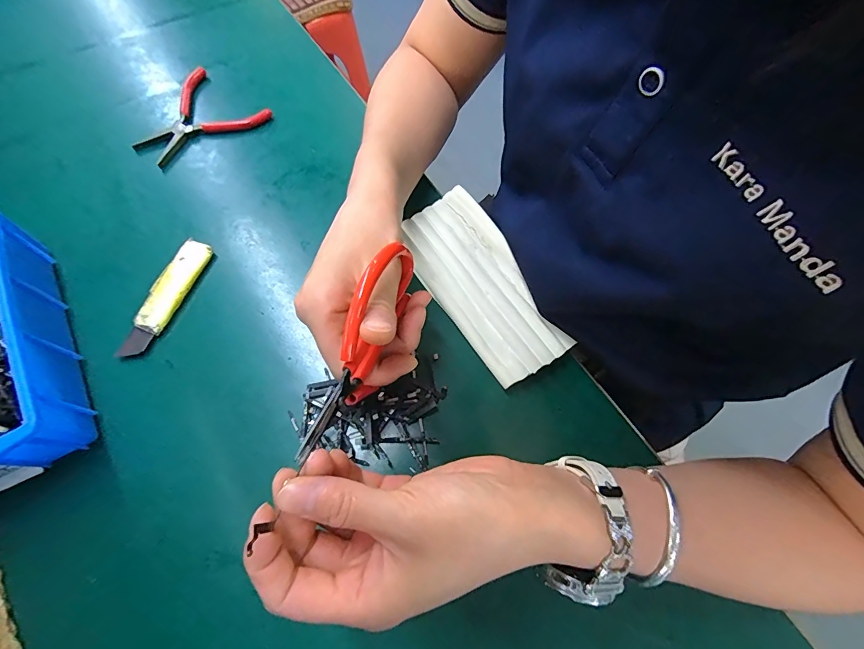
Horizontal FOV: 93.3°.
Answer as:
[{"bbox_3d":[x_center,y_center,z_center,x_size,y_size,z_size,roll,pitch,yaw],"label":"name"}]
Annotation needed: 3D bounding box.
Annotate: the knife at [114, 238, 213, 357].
[{"bbox_3d":[-0.214,-0.023,0.328,0.026,0.009,0.105,19,66,5],"label":"knife"}]

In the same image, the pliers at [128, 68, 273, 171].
[{"bbox_3d":[-0.235,-0.199,0.402,0.104,0.008,0.111,33,69,11],"label":"pliers"}]

